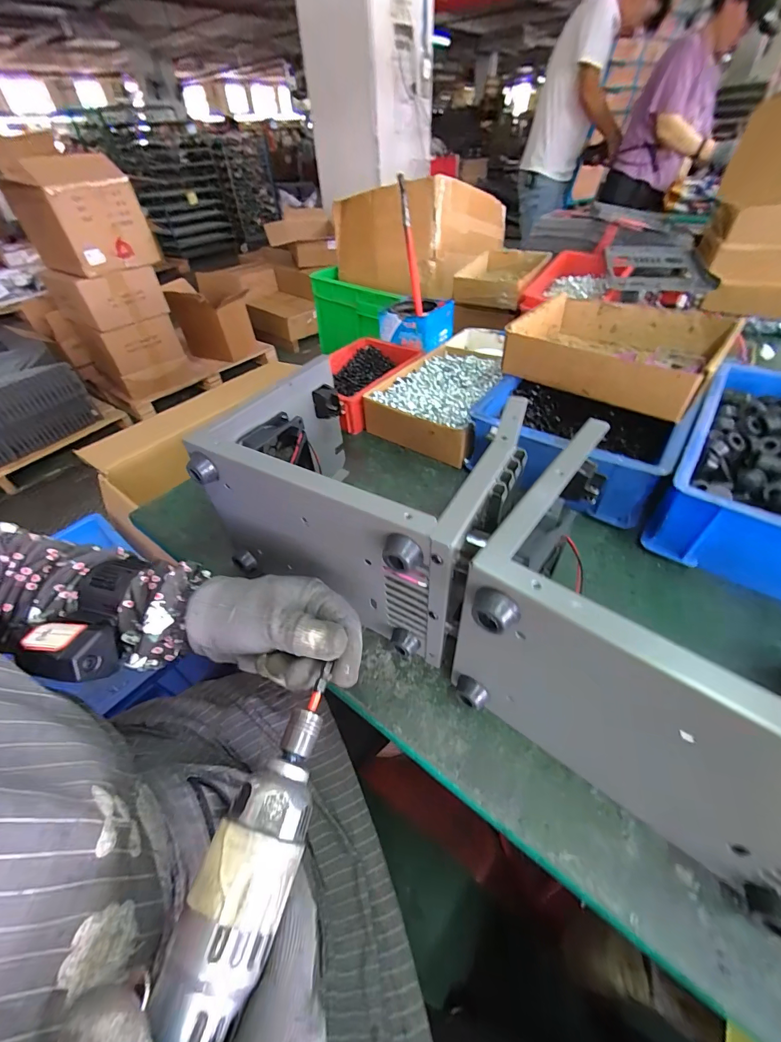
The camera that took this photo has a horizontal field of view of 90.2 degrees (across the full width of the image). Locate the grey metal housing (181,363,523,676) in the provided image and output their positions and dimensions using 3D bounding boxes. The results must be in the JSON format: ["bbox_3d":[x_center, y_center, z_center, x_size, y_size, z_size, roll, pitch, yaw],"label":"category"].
[{"bbox_3d":[-0.023,-0.026,0.352,0.234,0.165,0.184,21,49,23],"label":"grey metal housing"}]

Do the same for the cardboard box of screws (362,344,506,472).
[{"bbox_3d":[0.084,-0.180,0.570,0.155,0.057,0.223,24,50,26],"label":"cardboard box of screws"}]

